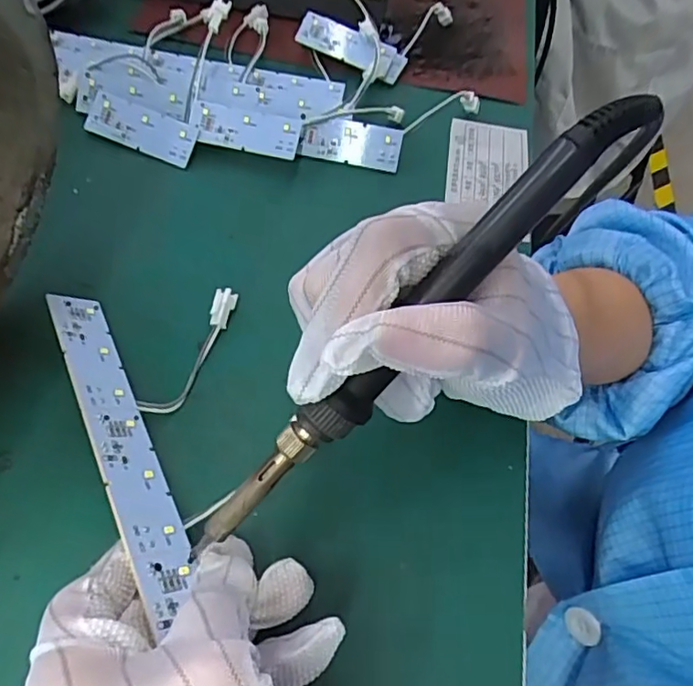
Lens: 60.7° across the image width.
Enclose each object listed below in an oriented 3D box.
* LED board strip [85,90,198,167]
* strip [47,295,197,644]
[{"bbox_3d":[-0.121,-0.125,0.346,0.067,0.006,0.025,22,93,6],"label":"LED board strip"},{"bbox_3d":[-0.091,0.036,0.237,0.024,0.004,0.150,7,42,-48],"label":"strip"}]

